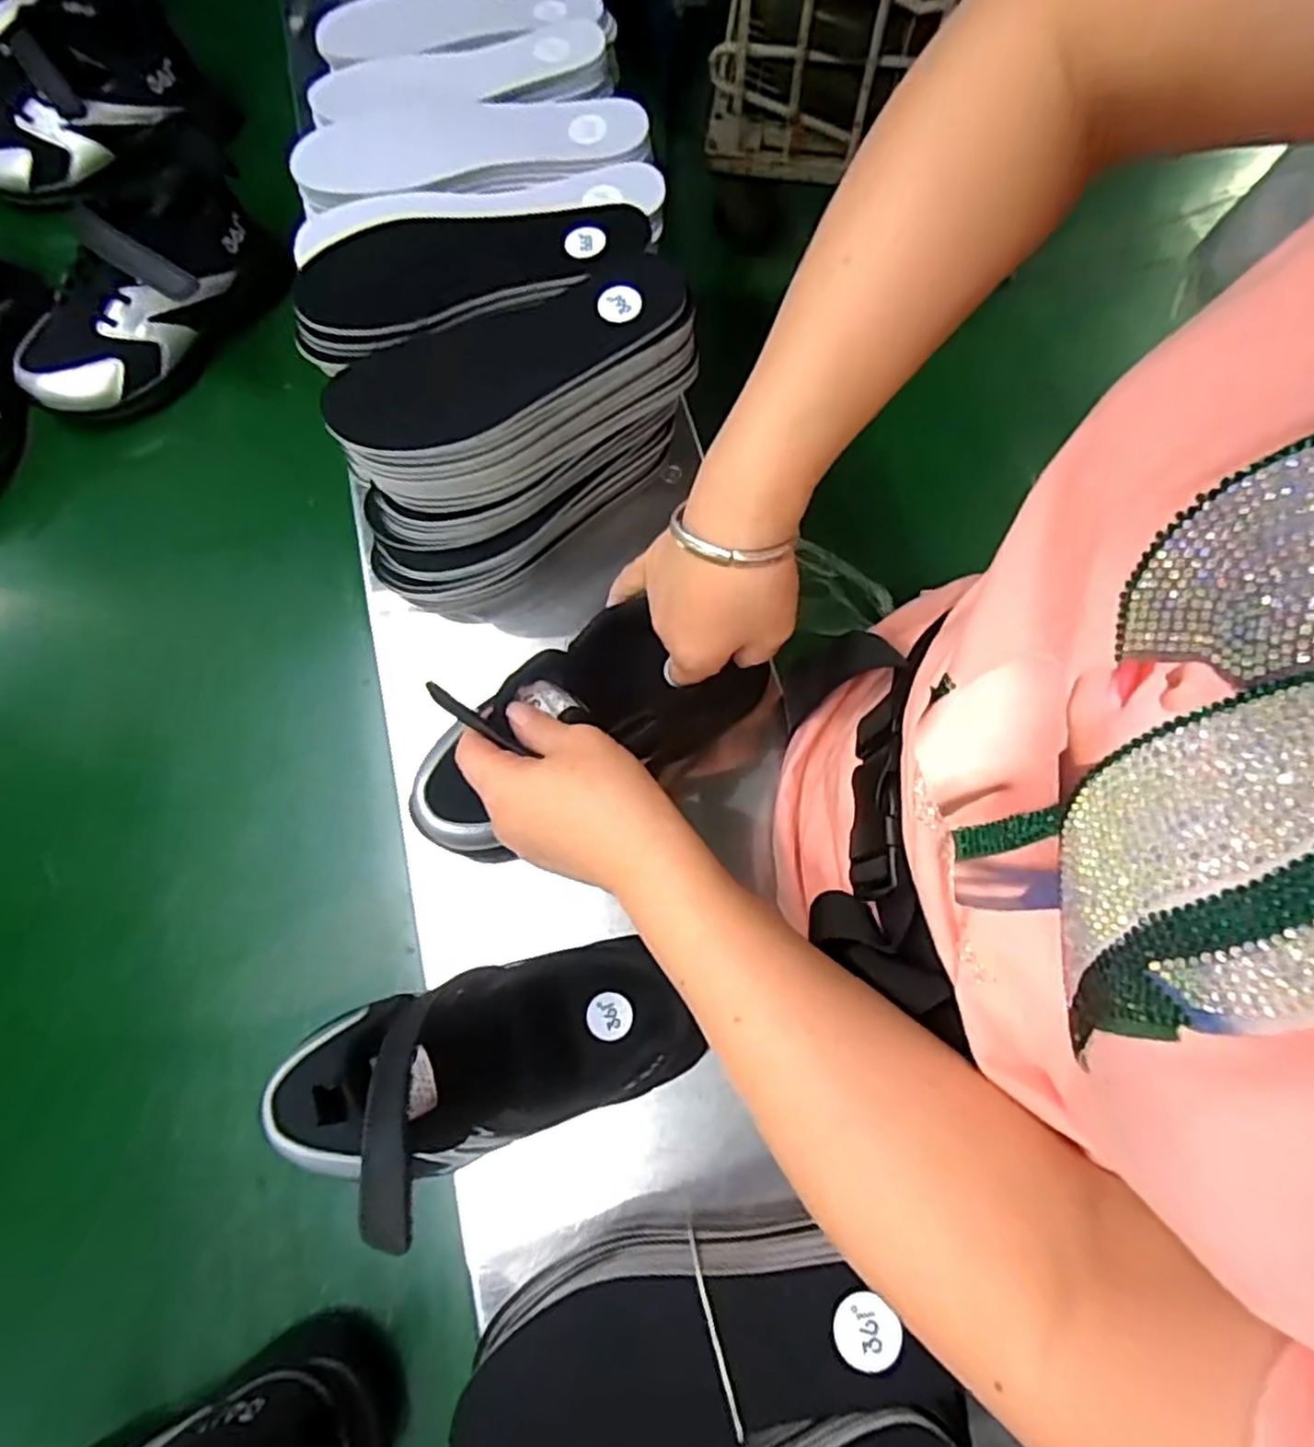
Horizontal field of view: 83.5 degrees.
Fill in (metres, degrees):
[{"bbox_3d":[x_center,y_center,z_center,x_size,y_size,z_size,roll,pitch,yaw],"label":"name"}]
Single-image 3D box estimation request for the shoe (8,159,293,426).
[{"bbox_3d":[-0.359,-0.304,0.516,0.086,0.093,0.194,30,74,8],"label":"shoe"}]

